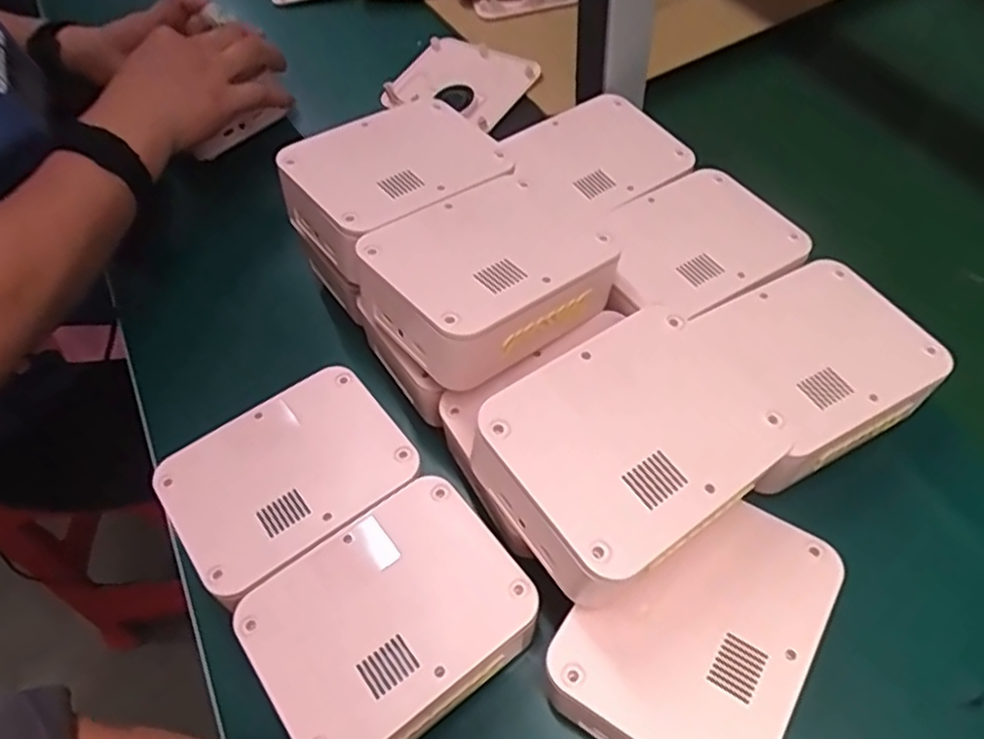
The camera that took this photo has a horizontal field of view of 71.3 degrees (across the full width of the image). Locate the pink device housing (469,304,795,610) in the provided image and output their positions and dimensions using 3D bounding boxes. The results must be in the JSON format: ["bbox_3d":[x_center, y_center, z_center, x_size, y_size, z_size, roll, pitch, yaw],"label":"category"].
[{"bbox_3d":[0.066,0.038,0.324,0.134,0.059,0.101,-34,60,-16],"label":"pink device housing"}]

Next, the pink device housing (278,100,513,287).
[{"bbox_3d":[-0.062,-0.124,0.442,0.134,0.046,0.103,-38,64,-21],"label":"pink device housing"}]

